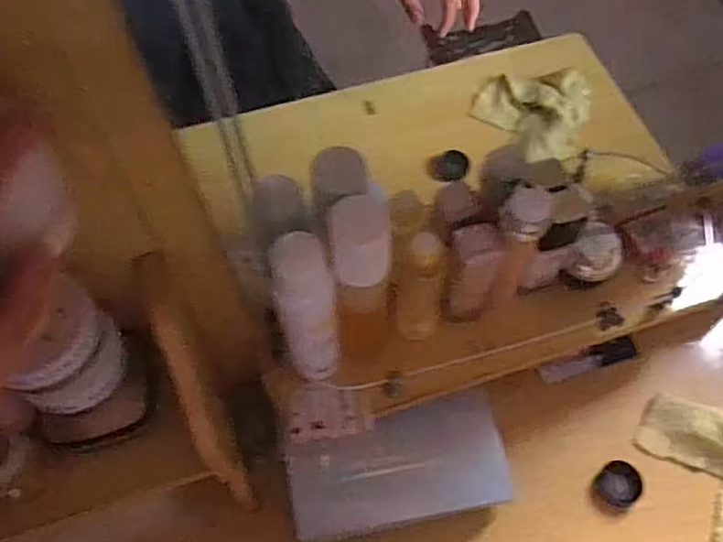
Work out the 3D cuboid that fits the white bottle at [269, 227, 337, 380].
[{"bbox_3d":[-0.040,0.033,0.479,0.042,0.139,0.039,-13,58,-6],"label":"white bottle"}]

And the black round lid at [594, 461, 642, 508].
[{"bbox_3d":[0.238,0.196,0.596,0.043,0.007,0.036,-40,65,-21],"label":"black round lid"}]

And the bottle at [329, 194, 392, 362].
[{"bbox_3d":[0.003,0.017,0.485,0.046,0.180,0.041,-1,58,1],"label":"bottle"}]

